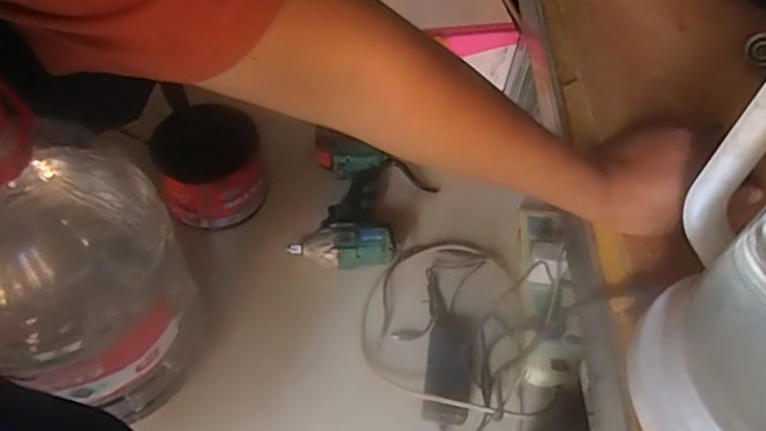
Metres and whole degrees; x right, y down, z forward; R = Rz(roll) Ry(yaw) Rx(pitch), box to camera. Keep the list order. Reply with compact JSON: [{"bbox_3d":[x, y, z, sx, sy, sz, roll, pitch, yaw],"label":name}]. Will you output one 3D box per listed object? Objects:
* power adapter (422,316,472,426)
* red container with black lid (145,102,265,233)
[{"bbox_3d":[0.087,0.198,0.784,0.056,0.031,0.140,8,52,5],"label":"power adapter"},{"bbox_3d":[-0.251,-0.070,0.895,0.140,0.136,0.148,2,55,-3],"label":"red container with black lid"}]

